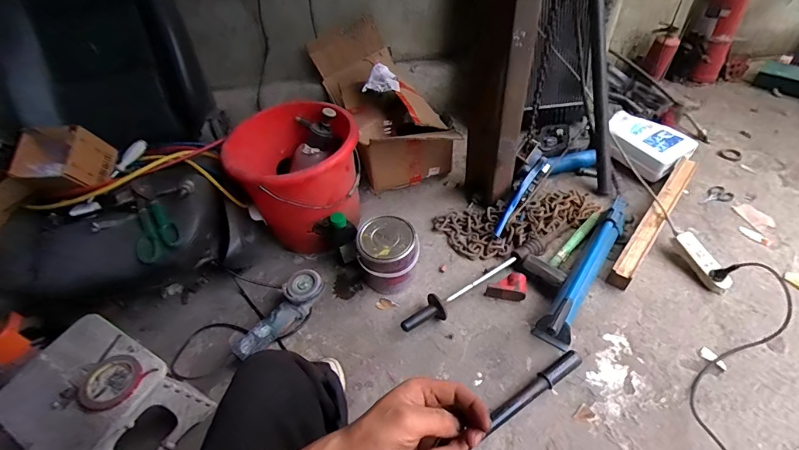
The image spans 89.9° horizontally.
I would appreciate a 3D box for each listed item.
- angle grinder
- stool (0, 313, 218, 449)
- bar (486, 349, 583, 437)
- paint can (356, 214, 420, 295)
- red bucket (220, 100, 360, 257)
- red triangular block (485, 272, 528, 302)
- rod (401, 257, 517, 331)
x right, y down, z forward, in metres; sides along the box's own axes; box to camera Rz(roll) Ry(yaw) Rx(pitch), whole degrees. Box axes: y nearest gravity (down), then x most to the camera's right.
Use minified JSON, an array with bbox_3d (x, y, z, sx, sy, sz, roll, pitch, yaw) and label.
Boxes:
[{"bbox_3d":[-0.314,0.236,1.105,0.239,0.104,0.097,-35,53,-26],"label":"angle grinder"},{"bbox_3d":[-0.637,0.389,0.870,0.285,0.220,0.234,19,50,22],"label":"stool"},{"bbox_3d":[0.224,0.425,0.892,0.499,0.027,0.037,-27,49,-20],"label":"bar"},{"bbox_3d":[-0.028,0.097,1.143,0.159,0.175,0.170,-2,45,2],"label":"paint can"},{"bbox_3d":[-0.300,-0.131,1.249,0.354,0.361,0.382,-2,45,2],"label":"red bucket"},{"bbox_3d":[0.296,0.170,1.116,0.112,0.042,0.075,3,46,8],"label":"red triangular block"},{"bbox_3d":[0.168,0.185,1.117,0.395,0.059,0.073,-30,50,-23],"label":"rod"}]

